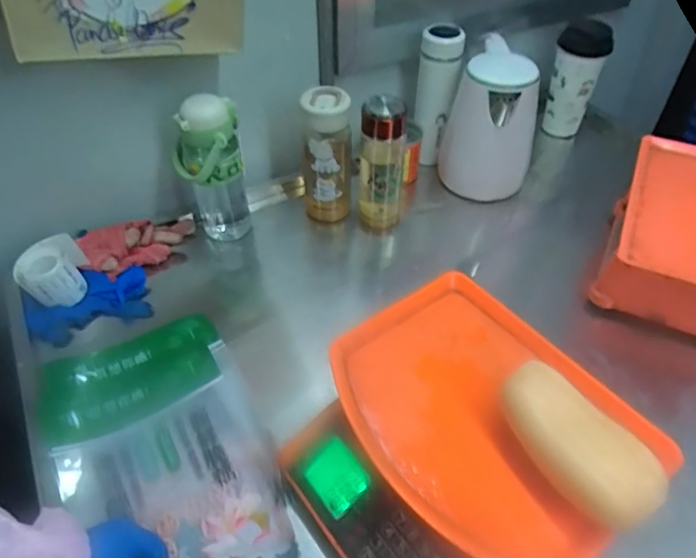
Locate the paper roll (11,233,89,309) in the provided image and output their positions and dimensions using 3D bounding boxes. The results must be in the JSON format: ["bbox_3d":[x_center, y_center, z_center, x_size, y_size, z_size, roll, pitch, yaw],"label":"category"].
[{"bbox_3d":[-0.397,-0.005,0.726,0.087,0.070,0.068,-32,54,-26],"label":"paper roll"}]

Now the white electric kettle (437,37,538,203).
[{"bbox_3d":[0.232,-0.264,0.882,0.134,0.228,0.146,6,47,7],"label":"white electric kettle"}]

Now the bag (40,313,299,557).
[{"bbox_3d":[-0.202,0.194,0.595,0.211,0.025,0.358,-24,51,-20],"label":"bag"}]

